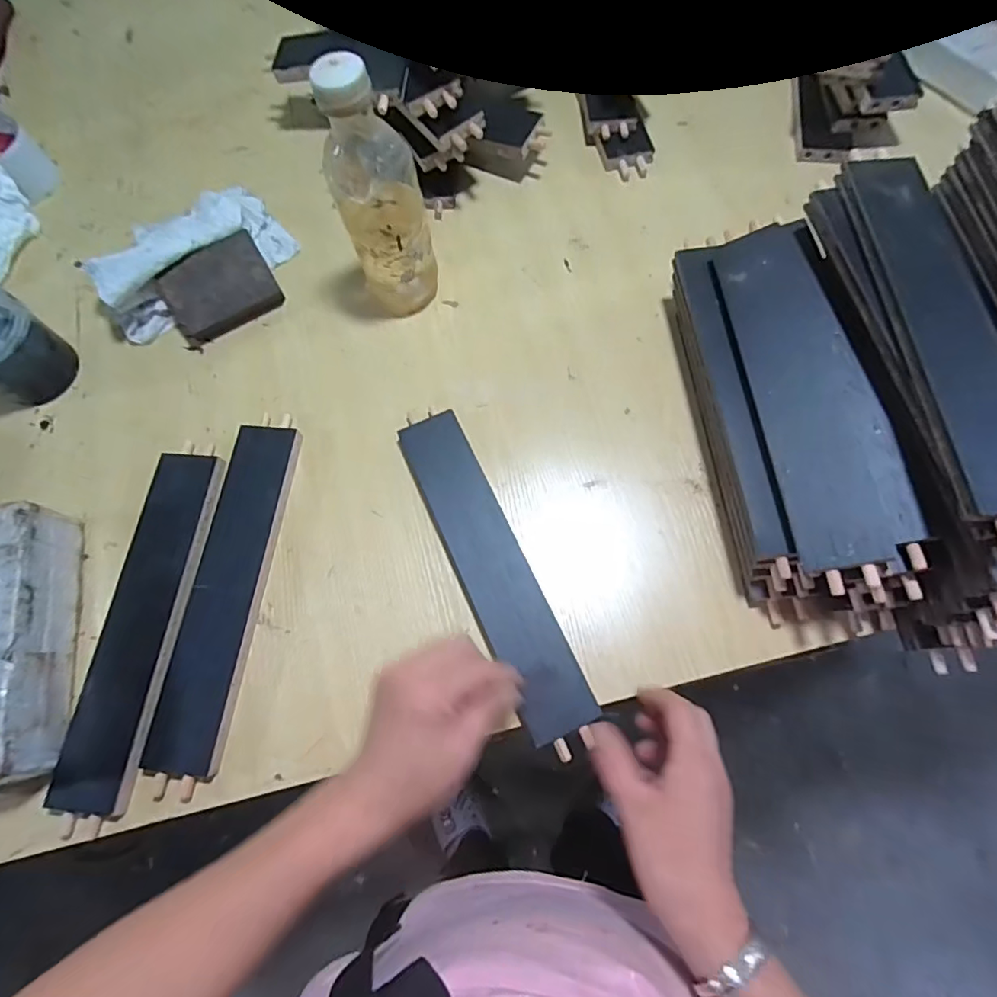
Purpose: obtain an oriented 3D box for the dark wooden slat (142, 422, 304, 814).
[{"bbox_3d":[-0.226,0.072,0.449,0.055,0.024,0.302,5,70,4],"label":"dark wooden slat"}]

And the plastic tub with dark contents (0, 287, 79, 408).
[{"bbox_3d":[-0.463,-0.141,0.509,0.086,0.074,0.080,32,74,13],"label":"plastic tub with dark contents"}]

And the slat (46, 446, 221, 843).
[{"bbox_3d":[-0.290,0.099,0.446,0.062,0.020,0.293,5,70,5],"label":"slat"}]

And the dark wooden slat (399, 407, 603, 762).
[{"bbox_3d":[-0.007,0.053,0.449,0.059,0.010,0.289,-25,69,-6],"label":"dark wooden slat"}]

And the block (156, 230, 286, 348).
[{"bbox_3d":[-0.281,-0.209,0.542,0.107,0.028,0.074,-30,100,-7],"label":"block"}]

